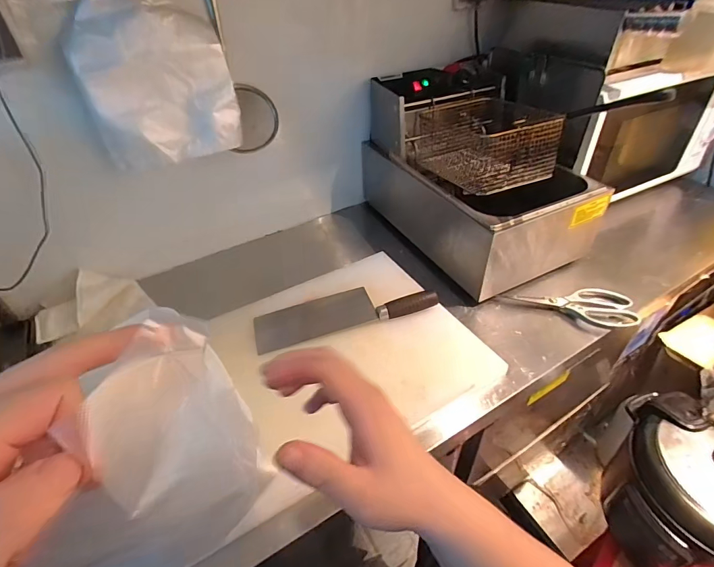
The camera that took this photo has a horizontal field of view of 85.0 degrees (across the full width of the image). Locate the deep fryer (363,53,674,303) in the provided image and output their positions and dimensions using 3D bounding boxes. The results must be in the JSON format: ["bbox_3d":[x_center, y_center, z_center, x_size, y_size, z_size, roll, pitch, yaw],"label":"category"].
[{"bbox_3d":[0.248,-0.216,0.779,0.279,0.279,0.483,-20,45,-19],"label":"deep fryer"}]

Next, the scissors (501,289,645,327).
[{"bbox_3d":[0.365,0.041,0.683,0.212,0.027,0.082,5,43,7],"label":"scissors"}]

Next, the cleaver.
[{"bbox_3d":[-0.023,0.041,0.664,0.301,0.030,0.087,-11,43,-10],"label":"cleaver"}]

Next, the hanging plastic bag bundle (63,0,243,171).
[{"bbox_3d":[-0.297,-0.299,0.595,0.207,0.208,0.047,-27,48,-24],"label":"hanging plastic bag bundle"}]

